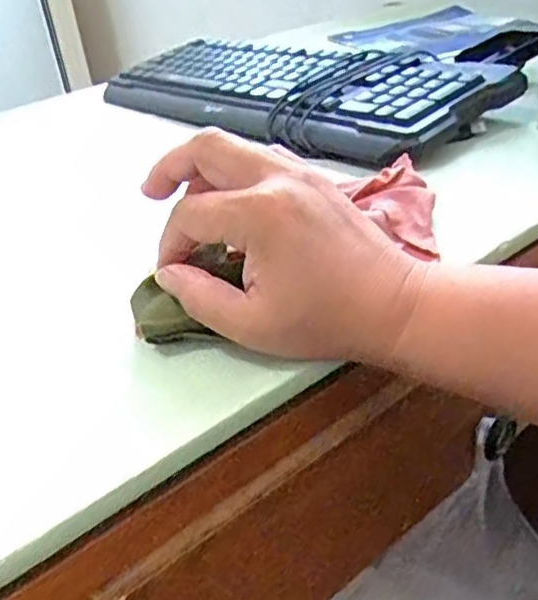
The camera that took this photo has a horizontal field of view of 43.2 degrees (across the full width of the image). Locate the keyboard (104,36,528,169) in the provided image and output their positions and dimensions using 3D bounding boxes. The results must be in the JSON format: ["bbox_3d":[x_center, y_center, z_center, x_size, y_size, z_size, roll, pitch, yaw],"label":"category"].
[{"bbox_3d":[0.002,-0.207,0.649,0.155,0.039,0.435,-29,38,-31],"label":"keyboard"}]

